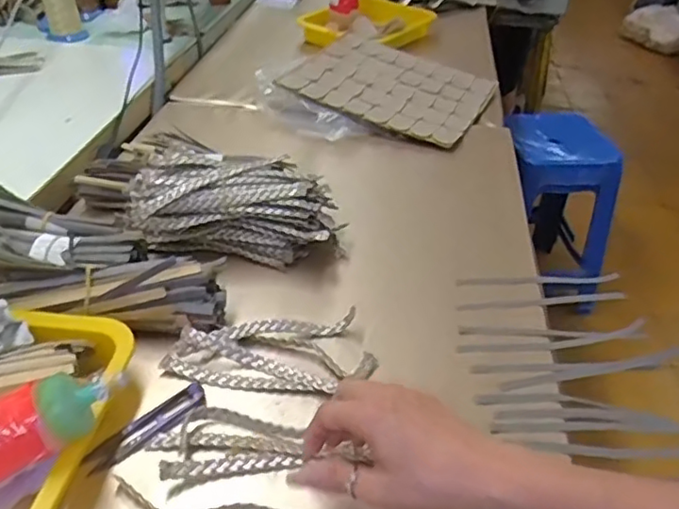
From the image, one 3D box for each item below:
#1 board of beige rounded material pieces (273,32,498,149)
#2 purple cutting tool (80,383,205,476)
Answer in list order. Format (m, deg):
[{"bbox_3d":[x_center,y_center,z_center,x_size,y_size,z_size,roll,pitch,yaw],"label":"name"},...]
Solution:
[{"bbox_3d":[0.087,-0.270,0.968,0.278,0.013,0.263,25,43,13],"label":"board of beige rounded material pieces"},{"bbox_3d":[-0.147,0.131,0.468,0.096,0.012,0.023,-28,50,-36],"label":"purple cutting tool"}]

